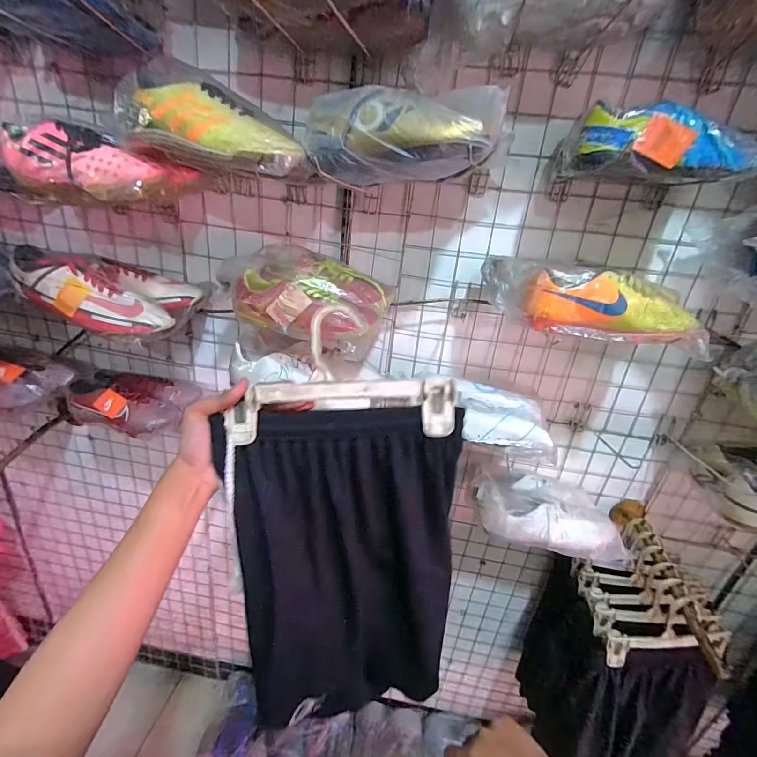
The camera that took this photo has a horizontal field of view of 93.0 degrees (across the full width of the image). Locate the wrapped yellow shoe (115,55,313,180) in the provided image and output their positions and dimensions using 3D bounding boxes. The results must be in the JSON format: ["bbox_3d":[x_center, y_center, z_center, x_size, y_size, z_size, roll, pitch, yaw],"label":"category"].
[{"bbox_3d":[-0.218,-0.338,0.487,0.286,0.102,0.100,30,29,9],"label":"wrapped yellow shoe"}]

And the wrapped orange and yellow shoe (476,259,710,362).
[{"bbox_3d":[0.302,-0.114,0.525,0.292,0.087,0.094,14,25,14],"label":"wrapped orange and yellow shoe"}]

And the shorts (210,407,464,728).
[{"bbox_3d":[-0.040,0.211,0.395,0.245,0.356,0.040,0,8,-8],"label":"shorts"}]

